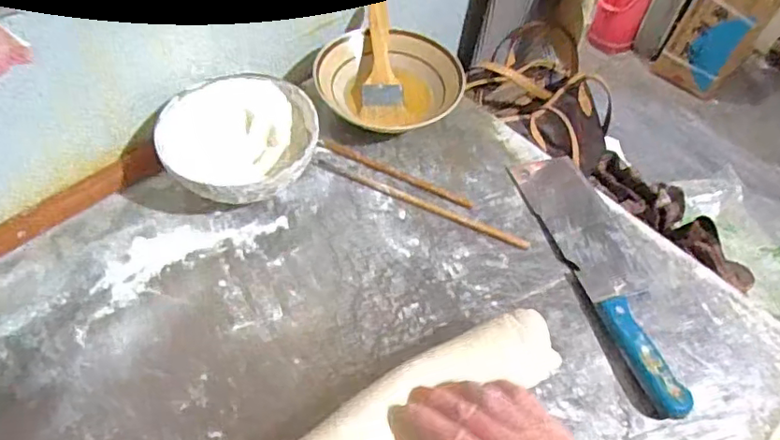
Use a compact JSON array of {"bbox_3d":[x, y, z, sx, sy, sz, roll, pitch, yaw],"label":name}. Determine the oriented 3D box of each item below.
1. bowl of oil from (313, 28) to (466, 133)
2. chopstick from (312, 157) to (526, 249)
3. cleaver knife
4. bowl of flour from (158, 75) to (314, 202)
[{"bbox_3d":[0.001,-0.157,0.656,0.140,0.055,0.158,39,62,21],"label":"bowl of oil"},{"bbox_3d":[0.030,-0.019,0.593,0.237,0.006,0.010,22,57,11],"label":"chopstick"},{"bbox_3d":[0.214,0.043,0.551,0.075,0.024,0.282,-15,58,-13],"label":"cleaver knife"},{"bbox_3d":[-0.148,-0.074,0.579,0.147,0.071,0.146,2,56,-3],"label":"bowl of flour"}]

